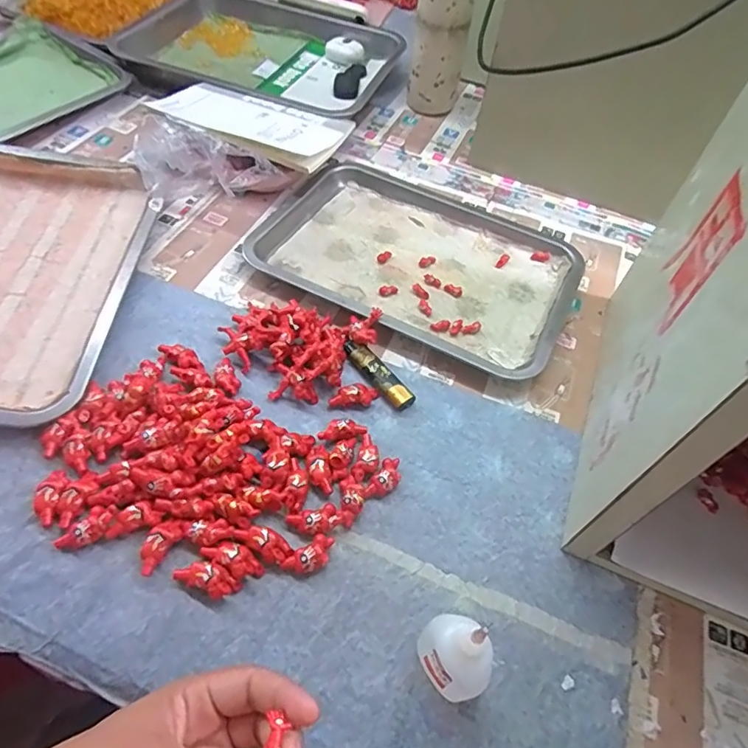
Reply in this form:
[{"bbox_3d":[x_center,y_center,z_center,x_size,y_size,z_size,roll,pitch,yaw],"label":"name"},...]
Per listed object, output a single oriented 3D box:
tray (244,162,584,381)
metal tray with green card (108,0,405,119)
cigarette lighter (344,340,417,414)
[{"bbox_3d":[0.052,-0.127,0.559,0.308,0.022,0.230,25,57,12],"label":"tray"},{"bbox_3d":[-0.151,-0.463,0.758,0.369,0.033,0.267,18,56,8],"label":"metal tray with green card"},{"bbox_3d":[0.005,0.000,0.462,0.024,0.012,0.076,-29,62,-22],"label":"cigarette lighter"}]

